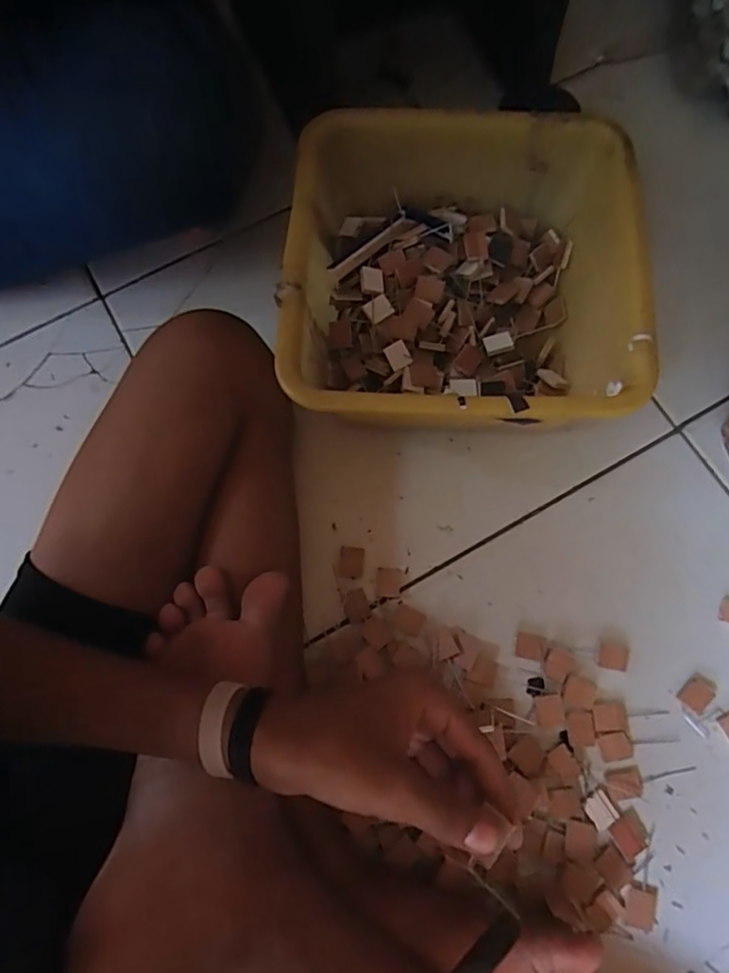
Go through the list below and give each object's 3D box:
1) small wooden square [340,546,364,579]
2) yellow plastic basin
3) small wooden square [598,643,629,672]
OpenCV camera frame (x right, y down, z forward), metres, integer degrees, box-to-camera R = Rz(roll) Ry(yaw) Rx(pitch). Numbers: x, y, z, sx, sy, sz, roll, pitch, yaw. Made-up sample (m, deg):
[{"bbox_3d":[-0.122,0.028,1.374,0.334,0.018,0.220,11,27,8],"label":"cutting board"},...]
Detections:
[{"bbox_3d":[-0.011,0.064,0.485,0.019,0.004,0.026,4,72,4],"label":"small wooden square"},{"bbox_3d":[0.073,-0.163,0.491,0.262,0.138,0.272,-1,72,2],"label":"yellow plastic basin"},{"bbox_3d":[0.197,0.135,0.457,0.024,0.005,0.019,10,73,5],"label":"small wooden square"}]

